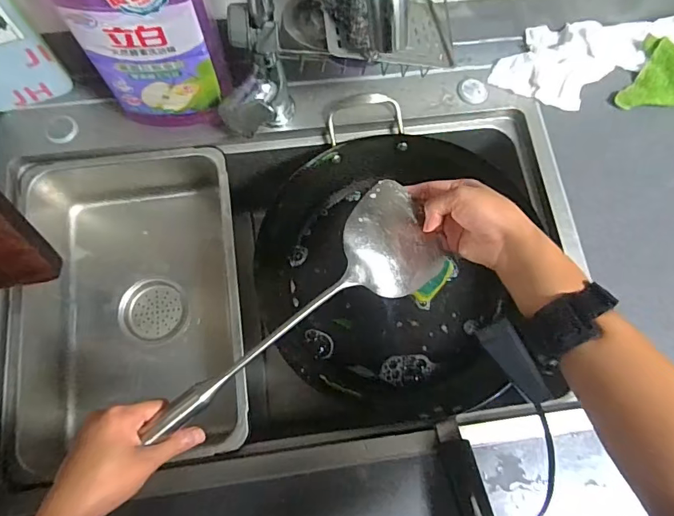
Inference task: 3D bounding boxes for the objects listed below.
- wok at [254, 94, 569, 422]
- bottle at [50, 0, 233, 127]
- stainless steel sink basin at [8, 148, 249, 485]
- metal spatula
[{"bbox_3d":[0.073,0.009,0.563,0.338,0.079,0.336,26,74,5],"label":"wok"},{"bbox_3d":[-0.183,-0.229,0.423,0.113,0.265,0.065,5,74,-1],"label":"bottle"},{"bbox_3d":[-0.239,0.042,0.564,0.242,0.111,0.354,-8,74,-4],"label":"stainless steel sink basin"},{"bbox_3d":[-0.032,0.050,0.392,0.292,0.051,0.089,-38,78,-9],"label":"metal spatula"}]

